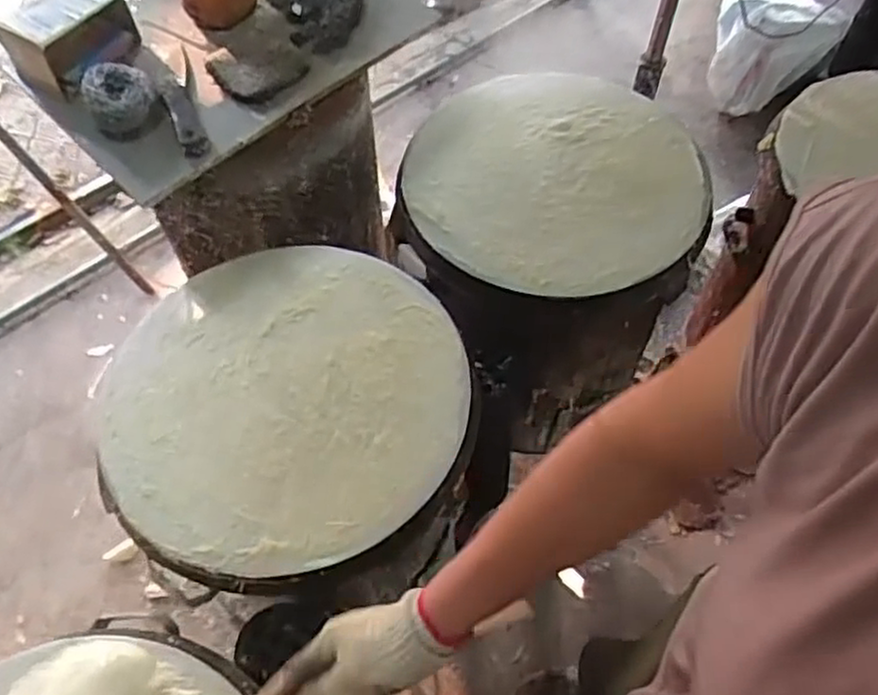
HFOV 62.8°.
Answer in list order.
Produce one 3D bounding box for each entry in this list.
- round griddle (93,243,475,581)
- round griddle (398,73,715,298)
[{"bbox_3d":[-0.158,0.047,0.762,0.360,0.035,0.379,0,59,1],"label":"round griddle"},{"bbox_3d":[0.147,-0.227,0.925,0.375,0.029,0.365,0,59,1],"label":"round griddle"}]

